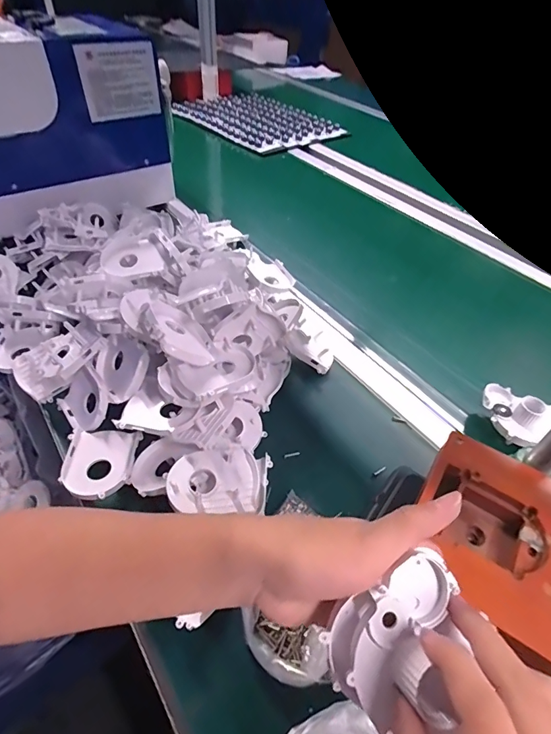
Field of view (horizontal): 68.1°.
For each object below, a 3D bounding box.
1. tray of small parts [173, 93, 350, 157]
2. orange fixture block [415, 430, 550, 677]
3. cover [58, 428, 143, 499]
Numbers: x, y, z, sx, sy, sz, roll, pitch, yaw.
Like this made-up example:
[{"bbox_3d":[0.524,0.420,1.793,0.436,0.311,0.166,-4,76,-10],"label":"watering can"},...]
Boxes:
[{"bbox_3d":[-0.054,-0.718,1.195,0.431,0.039,0.329,33,53,25],"label":"tray of small parts"},{"bbox_3d":[0.193,0.147,0.342,0.150,0.044,0.170,27,50,21],"label":"orange fixture block"},{"bbox_3d":[-0.180,0.095,0.417,0.069,0.012,0.073,5,46,1],"label":"cover"}]

